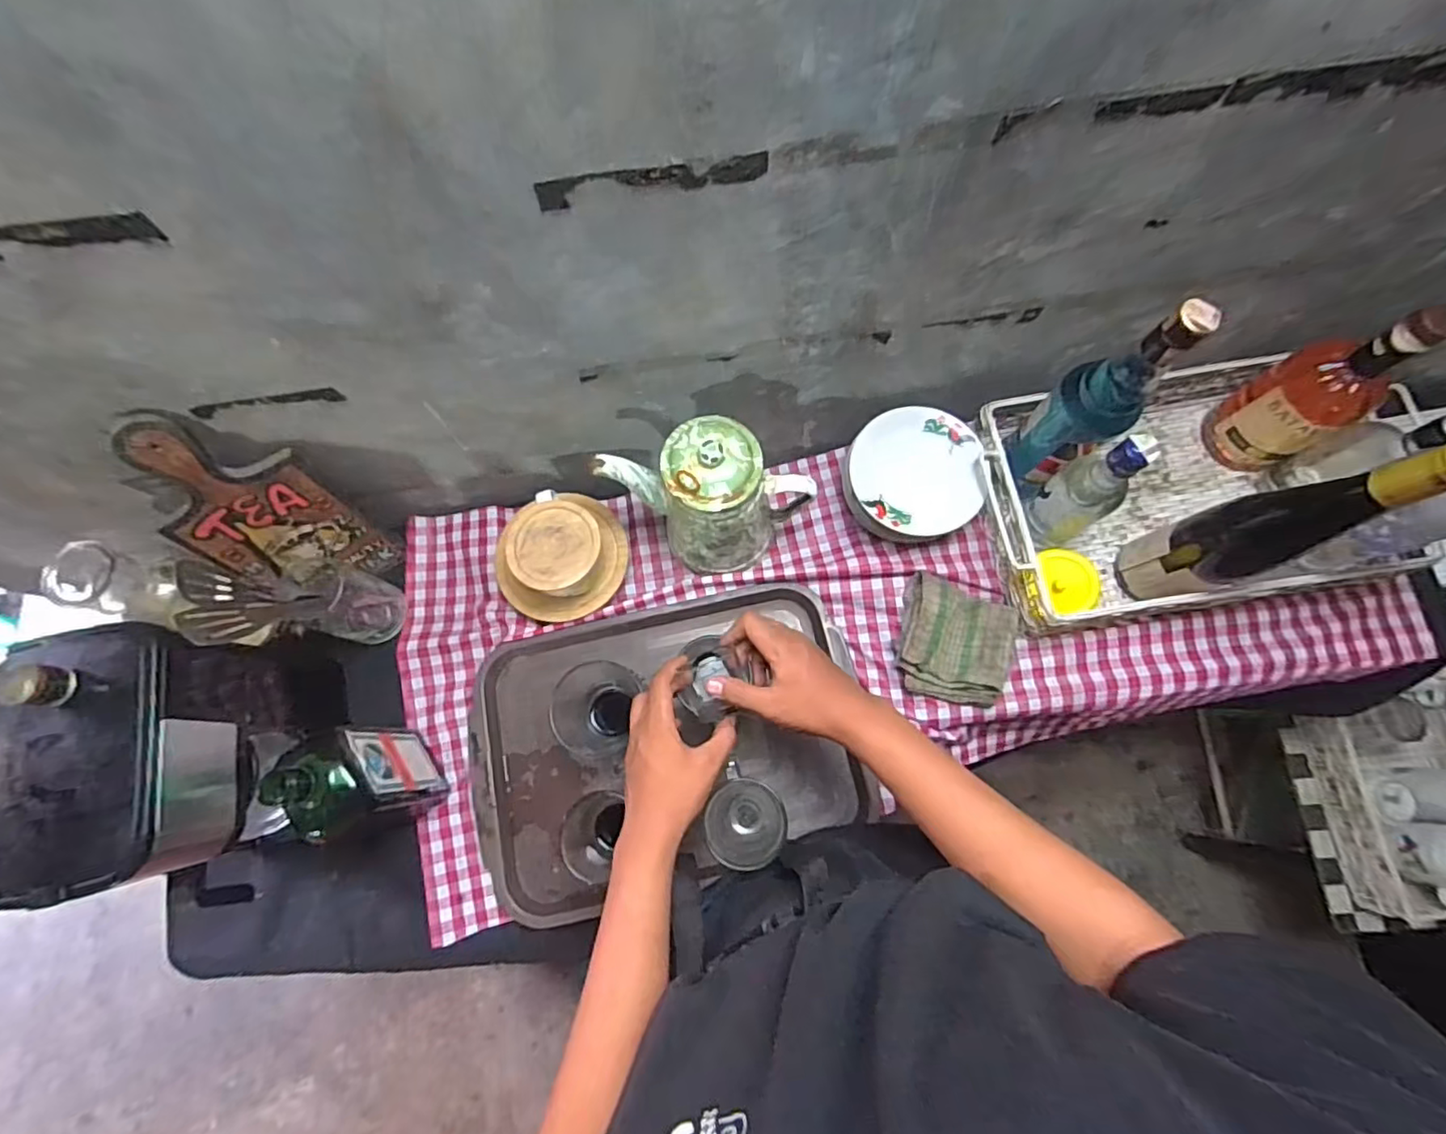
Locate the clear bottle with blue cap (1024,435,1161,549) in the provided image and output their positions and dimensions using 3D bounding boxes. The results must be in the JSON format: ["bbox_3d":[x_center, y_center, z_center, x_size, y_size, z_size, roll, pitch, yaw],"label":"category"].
[{"bbox_3d":[0.360,-0.073,0.619,0.053,0.205,0.059,-34,76,-8],"label":"clear bottle with blue cap"}]

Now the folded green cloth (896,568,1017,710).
[{"bbox_3d":[0.251,0.080,0.671,0.109,0.040,0.122,14,75,6],"label":"folded green cloth"}]

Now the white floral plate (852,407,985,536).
[{"bbox_3d":[0.212,-0.106,0.677,0.137,0.022,0.142,0,74,1],"label":"white floral plate"}]

